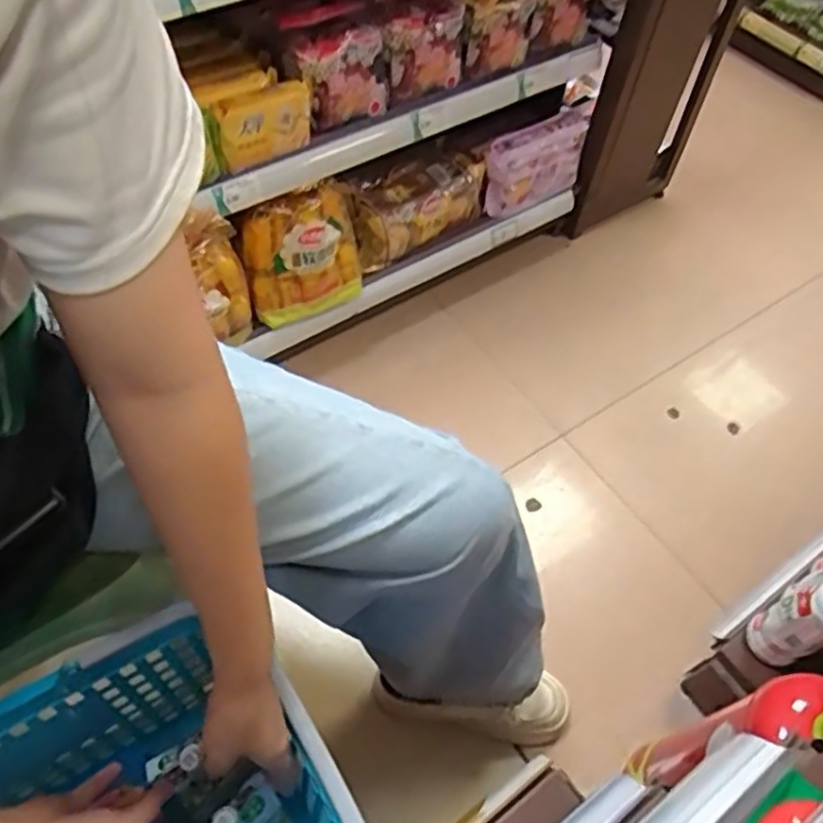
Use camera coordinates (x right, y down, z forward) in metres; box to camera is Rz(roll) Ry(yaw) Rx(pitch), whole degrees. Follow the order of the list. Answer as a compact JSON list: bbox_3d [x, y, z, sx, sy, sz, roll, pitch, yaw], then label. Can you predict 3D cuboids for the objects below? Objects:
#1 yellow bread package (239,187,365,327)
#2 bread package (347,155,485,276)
[{"bbox_3d":[-0.169,-0.246,1.090,0.191,0.180,0.087,-27,62,-20],"label":"yellow bread package"},{"bbox_3d":[0.008,-0.376,1.264,0.276,0.091,0.137,-29,62,-21],"label":"bread package"}]

